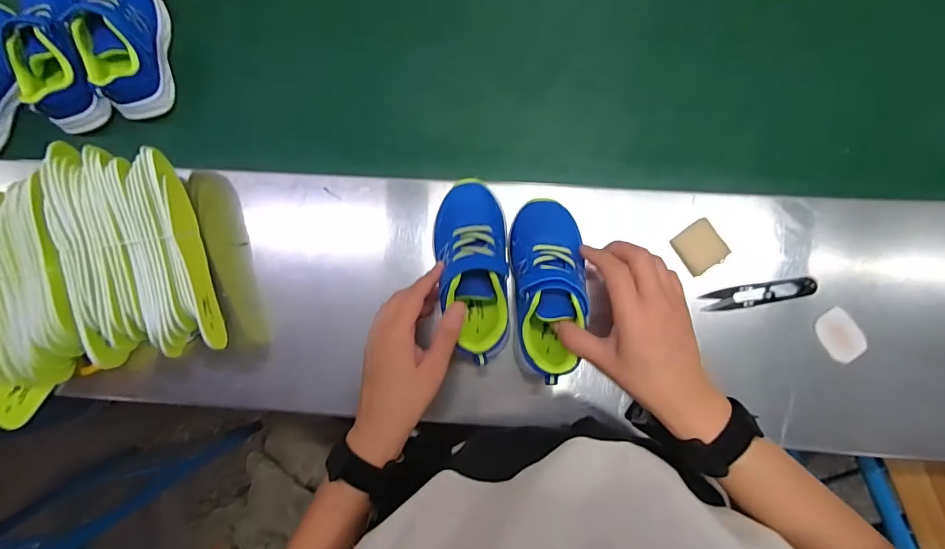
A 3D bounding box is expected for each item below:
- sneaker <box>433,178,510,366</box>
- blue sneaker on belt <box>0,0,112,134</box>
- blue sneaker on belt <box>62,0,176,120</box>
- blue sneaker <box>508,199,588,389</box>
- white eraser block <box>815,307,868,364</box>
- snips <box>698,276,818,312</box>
[{"bbox_3d":[0.000,-0.009,0.412,0.064,0.057,0.164,-8,78,3],"label":"sneaker"},{"bbox_3d":[-0.434,-0.243,0.482,0.067,0.064,0.157,-10,85,3],"label":"blue sneaker on belt"},{"bbox_3d":[-0.367,-0.250,0.482,0.060,0.064,0.149,-6,86,3],"label":"blue sneaker on belt"},{"bbox_3d":[0.067,0.010,0.410,0.064,0.065,0.158,0,77,4],"label":"blue sneaker"},{"bbox_3d":[0.345,0.058,0.430,0.035,0.008,0.048,-35,85,1],"label":"white eraser block"},{"bbox_3d":[0.271,0.019,0.433,0.100,0.011,0.019,-10,85,3],"label":"snips"}]

